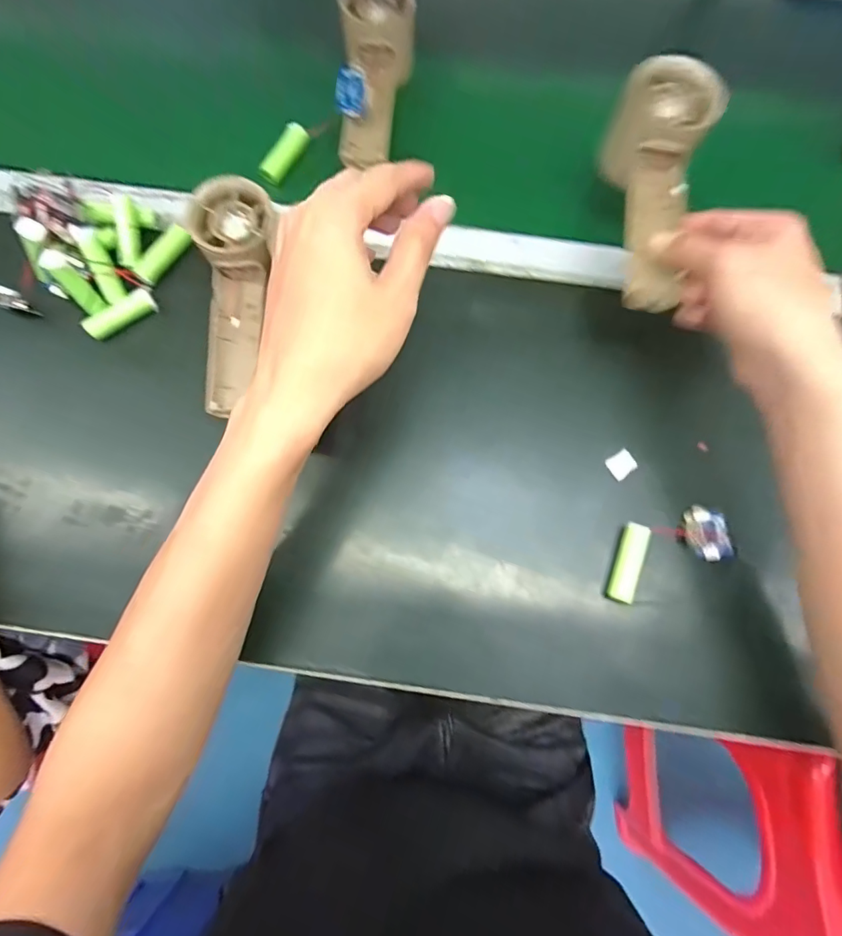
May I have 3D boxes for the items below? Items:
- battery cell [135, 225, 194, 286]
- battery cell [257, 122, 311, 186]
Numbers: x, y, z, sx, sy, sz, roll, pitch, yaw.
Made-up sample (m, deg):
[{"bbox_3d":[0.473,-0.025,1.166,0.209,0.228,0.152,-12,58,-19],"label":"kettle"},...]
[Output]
[{"bbox_3d":[-0.194,-0.160,0.370,0.015,0.013,0.050,33,80,6],"label":"battery cell"},{"bbox_3d":[-0.111,-0.255,0.399,0.016,0.018,0.056,29,80,5],"label":"battery cell"}]

